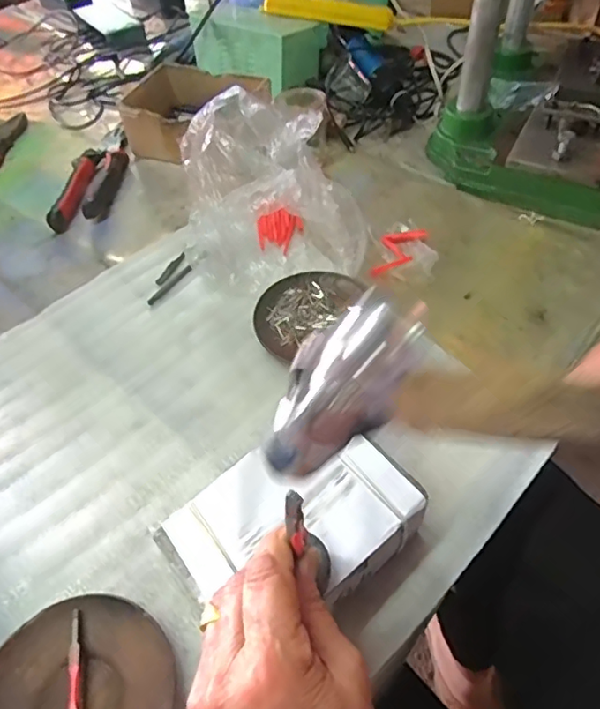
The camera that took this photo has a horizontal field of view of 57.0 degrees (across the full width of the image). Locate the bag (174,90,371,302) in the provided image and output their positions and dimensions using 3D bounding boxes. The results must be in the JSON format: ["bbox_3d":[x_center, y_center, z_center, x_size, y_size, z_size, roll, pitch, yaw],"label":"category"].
[{"bbox_3d":[-0.035,-0.172,0.563,0.165,0.116,0.199,-10,50,-4],"label":"bag"}]

